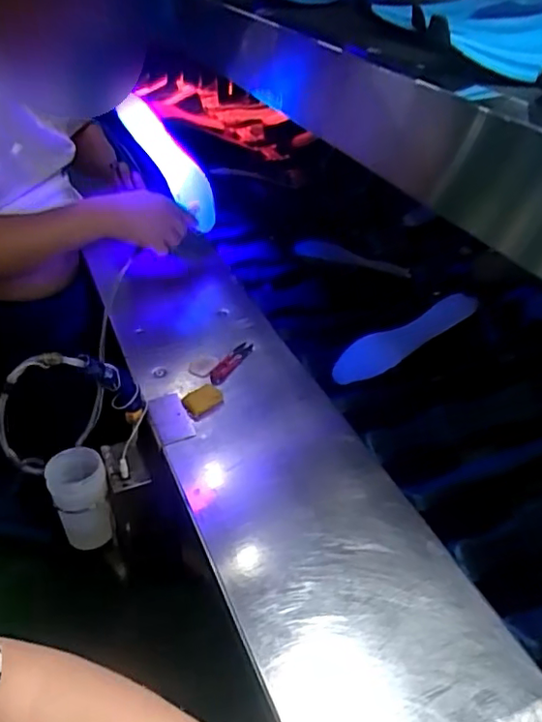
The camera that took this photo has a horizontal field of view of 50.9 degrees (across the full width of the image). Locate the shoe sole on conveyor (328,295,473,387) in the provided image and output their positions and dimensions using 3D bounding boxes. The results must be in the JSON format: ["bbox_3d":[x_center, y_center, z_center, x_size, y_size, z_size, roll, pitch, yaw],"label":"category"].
[{"bbox_3d":[0.209,-0.036,0.894,0.244,0.019,0.068,-28,45,1],"label":"shoe sole on conveyor"}]

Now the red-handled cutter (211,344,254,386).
[{"bbox_3d":[-0.058,0.002,0.841,0.025,0.007,0.102,22,42,19],"label":"red-handled cutter"}]

